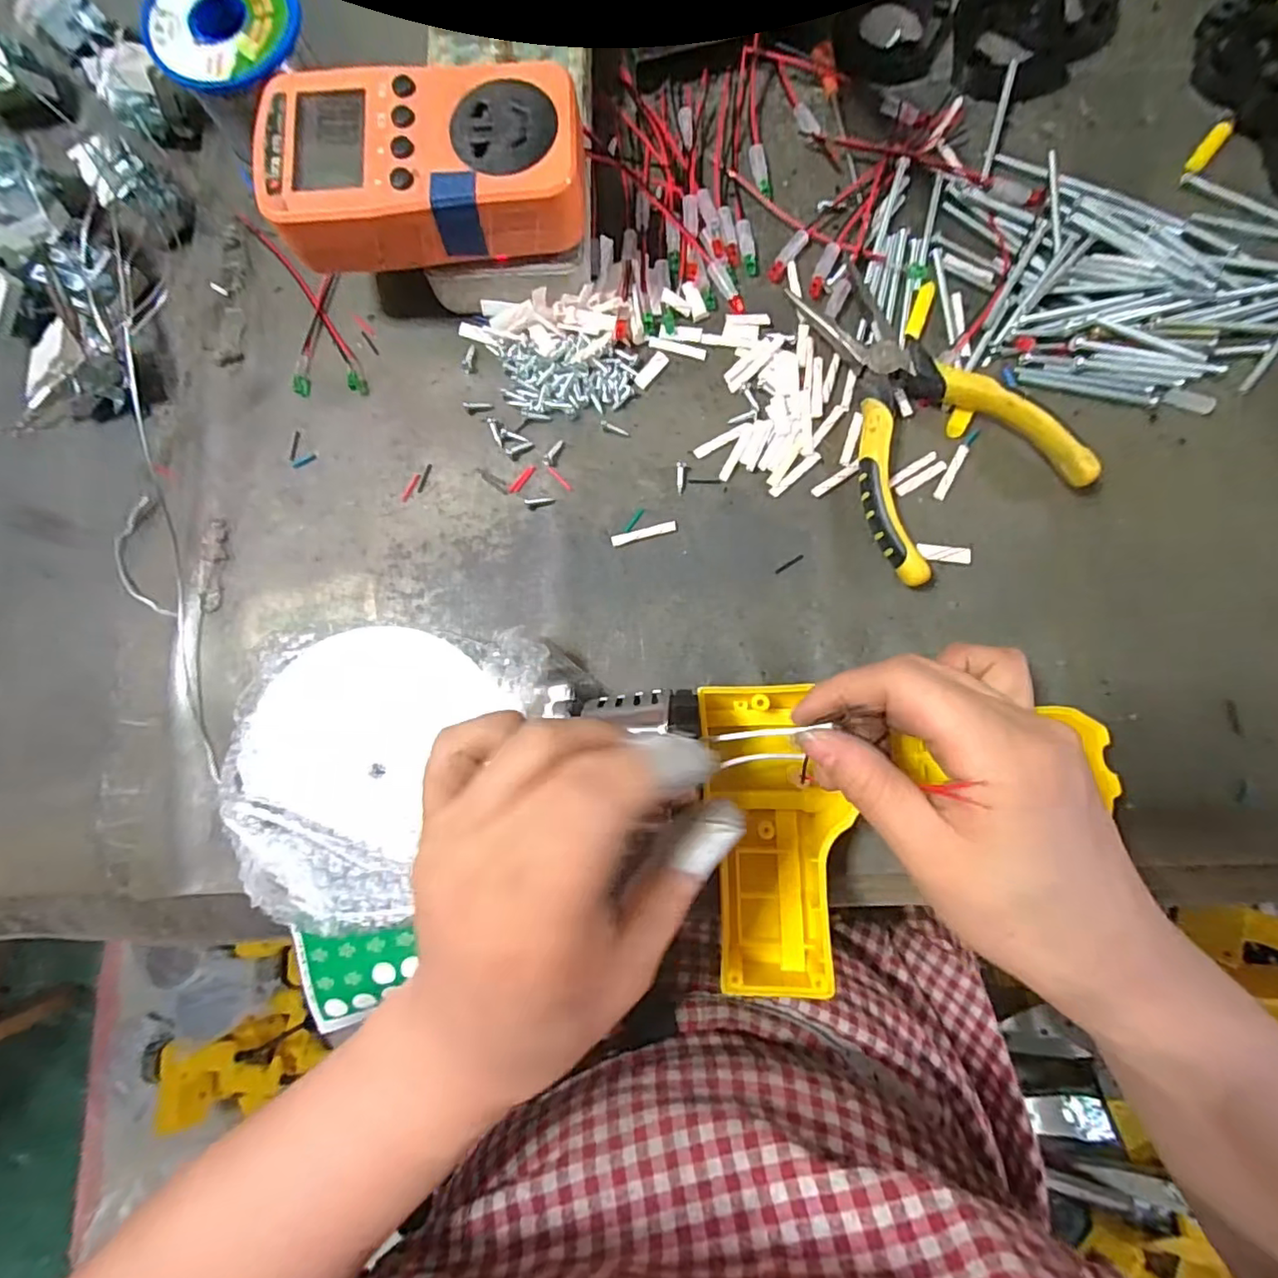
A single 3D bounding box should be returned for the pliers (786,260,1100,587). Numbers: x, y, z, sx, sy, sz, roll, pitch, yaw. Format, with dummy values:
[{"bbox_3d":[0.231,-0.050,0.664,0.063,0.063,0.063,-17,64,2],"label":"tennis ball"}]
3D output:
[{"bbox_3d":[0.132,-0.108,0.266,0.092,0.019,0.148,-20,84,-1],"label":"pliers"}]

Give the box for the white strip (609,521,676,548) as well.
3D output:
[{"bbox_3d":[0.002,-0.049,0.271,0.030,0.004,0.005,-14,84,0],"label":"white strip"}]

